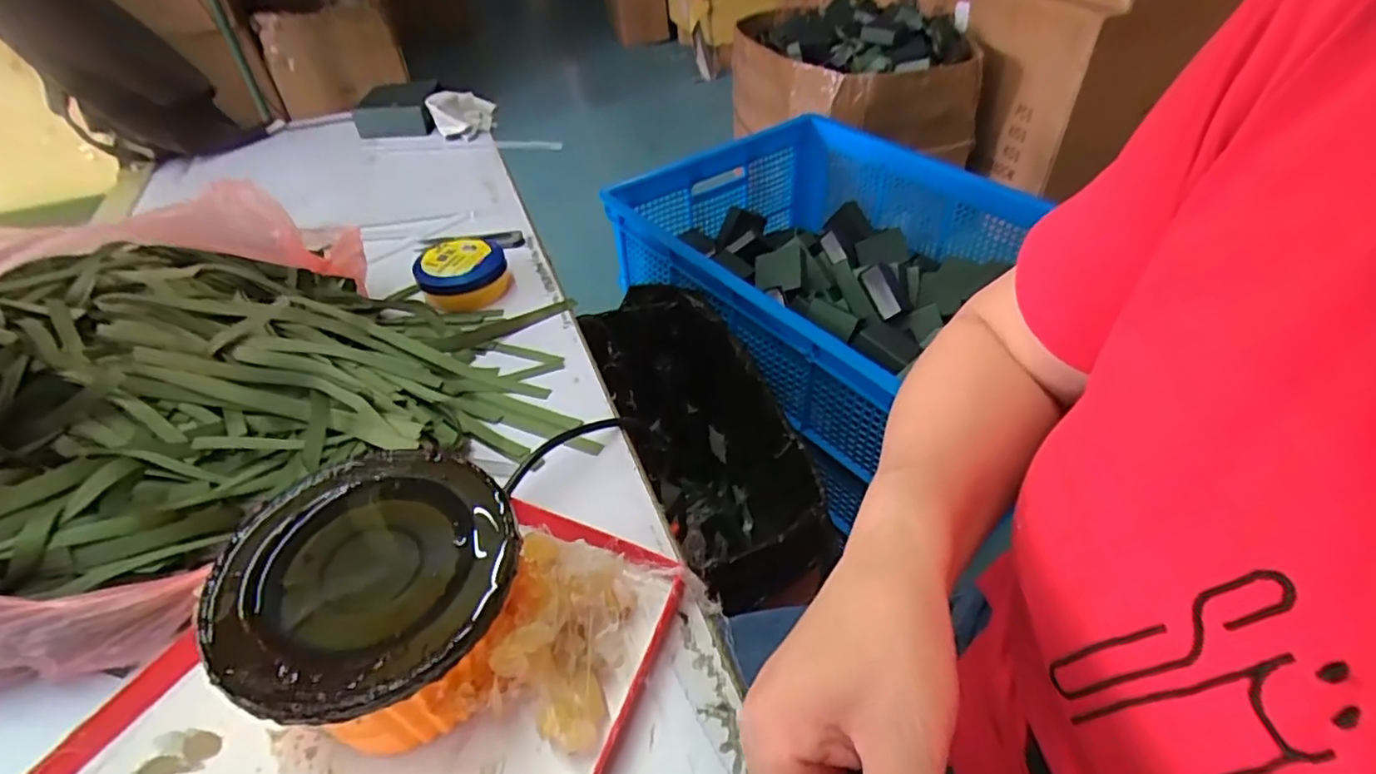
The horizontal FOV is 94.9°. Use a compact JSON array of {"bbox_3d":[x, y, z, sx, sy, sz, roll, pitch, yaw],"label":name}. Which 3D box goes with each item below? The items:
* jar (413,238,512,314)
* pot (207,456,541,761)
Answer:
[{"bbox_3d":[-0.188,-0.095,0.527,0.070,0.034,0.059,-21,46,-18],"label":"jar"},{"bbox_3d":[-0.126,0.091,0.270,0.114,0.061,0.113,-2,43,2],"label":"pot"}]

